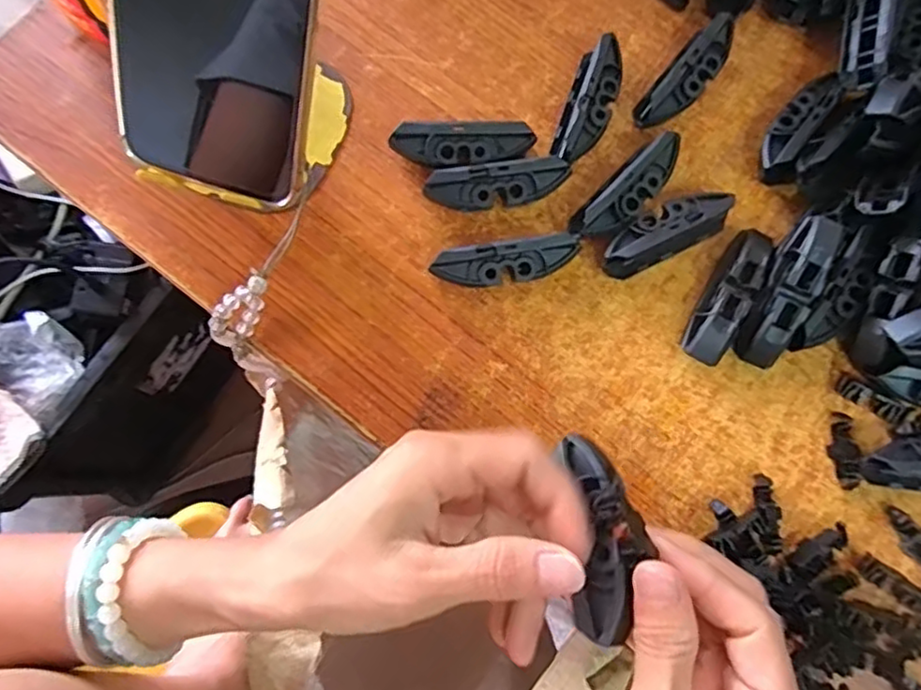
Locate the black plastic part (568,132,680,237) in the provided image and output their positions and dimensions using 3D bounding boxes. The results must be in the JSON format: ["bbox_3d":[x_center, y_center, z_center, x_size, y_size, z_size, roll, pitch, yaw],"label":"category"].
[{"bbox_3d":[0.085,-0.076,0.321,0.020,0.024,0.073,44,81,7],"label":"black plastic part"}]

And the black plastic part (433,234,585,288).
[{"bbox_3d":[0.022,-0.038,0.313,0.069,0.024,0.016,-8,79,-2],"label":"black plastic part"}]

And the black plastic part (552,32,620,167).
[{"bbox_3d":[0.067,-0.124,0.331,0.024,0.026,0.067,21,79,3],"label":"black plastic part"}]

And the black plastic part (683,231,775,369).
[{"bbox_3d":[0.130,-0.024,0.314,0.020,0.019,0.068,29,80,5],"label":"black plastic part"}]

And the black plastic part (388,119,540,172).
[{"bbox_3d":[0.001,-0.102,0.324,0.069,0.012,0.021,-7,108,-4],"label":"black plastic part"}]

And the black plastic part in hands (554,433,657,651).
[{"bbox_3d":[0.051,0.066,0.227,0.025,0.013,0.071,-2,68,1],"label":"black plastic part in hands"}]

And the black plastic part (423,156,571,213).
[{"bbox_3d":[0.019,-0.081,0.322,0.070,0.015,0.023,-7,117,0],"label":"black plastic part"}]

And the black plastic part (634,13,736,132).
[{"bbox_3d":[0.120,-0.141,0.336,0.021,0.022,0.070,44,81,7],"label":"black plastic part"}]

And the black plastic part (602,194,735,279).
[{"bbox_3d":[0.101,-0.057,0.319,0.069,0.022,0.022,-27,80,-6],"label":"black plastic part"}]

